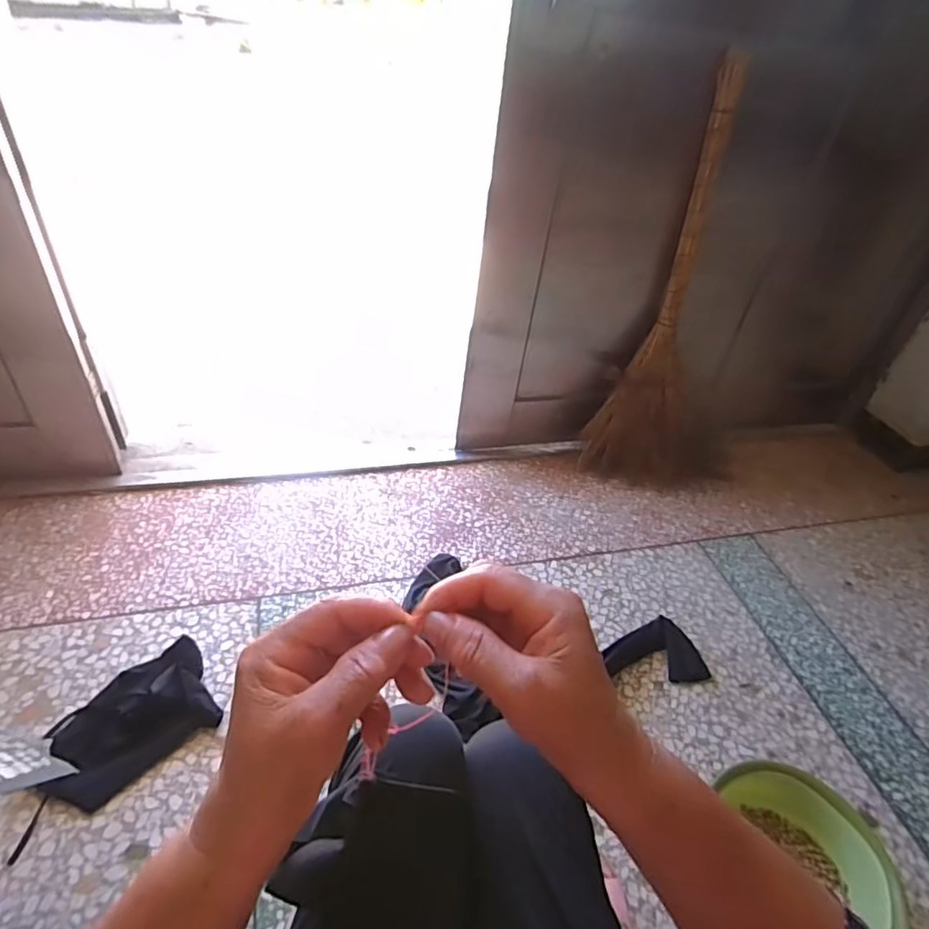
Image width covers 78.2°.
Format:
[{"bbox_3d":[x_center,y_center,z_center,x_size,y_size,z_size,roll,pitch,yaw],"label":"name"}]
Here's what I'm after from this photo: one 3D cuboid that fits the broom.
[{"bbox_3d":[0.593,-0.367,1.370,0.414,0.942,0.157,6,34,-12],"label":"broom"}]

